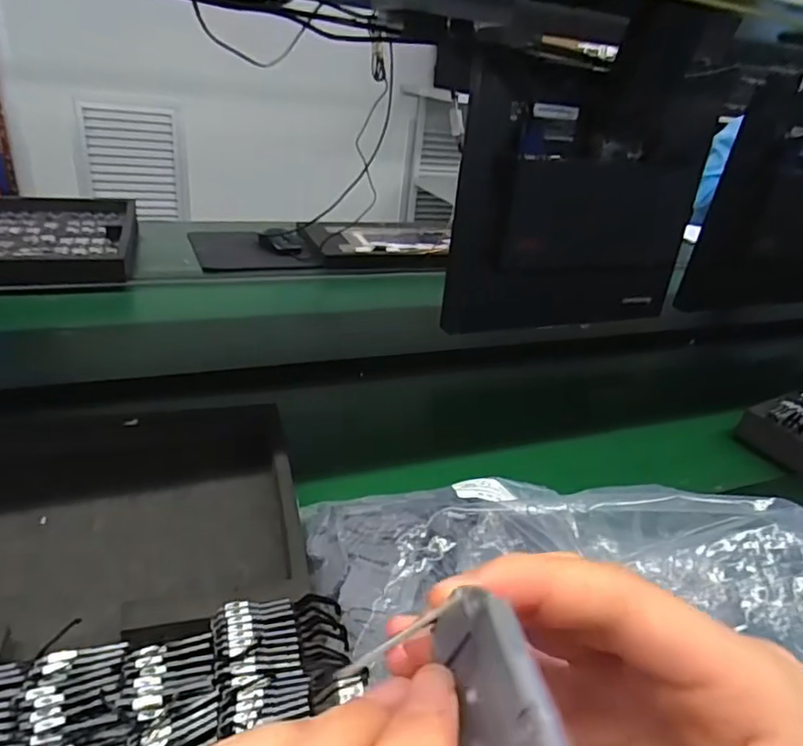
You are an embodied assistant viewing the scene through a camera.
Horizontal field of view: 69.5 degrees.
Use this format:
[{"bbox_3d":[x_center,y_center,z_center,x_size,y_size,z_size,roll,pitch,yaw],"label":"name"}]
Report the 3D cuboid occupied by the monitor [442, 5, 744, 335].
[{"bbox_3d":[0.243,-0.211,0.710,0.362,0.333,0.073,-7,30,-19],"label":"monitor"}]

